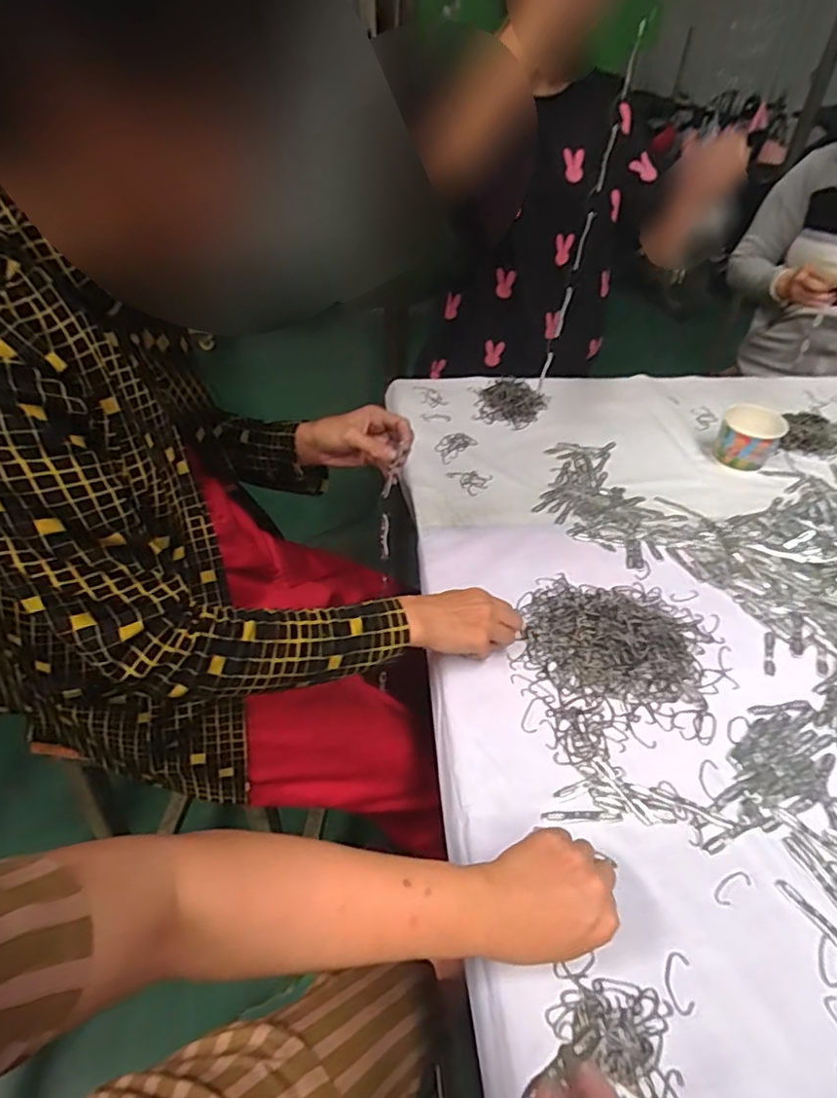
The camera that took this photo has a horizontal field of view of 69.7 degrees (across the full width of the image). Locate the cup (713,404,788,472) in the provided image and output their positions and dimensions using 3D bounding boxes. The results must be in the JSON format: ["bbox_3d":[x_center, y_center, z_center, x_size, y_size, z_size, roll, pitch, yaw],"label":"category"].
[{"bbox_3d":[0.523,-0.176,0.954,0.087,0.089,0.084,2,42,-2],"label":"cup"}]

